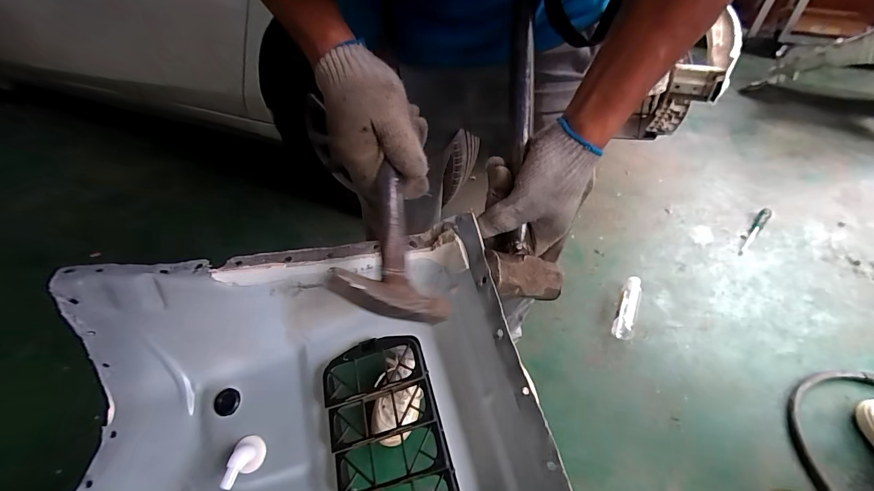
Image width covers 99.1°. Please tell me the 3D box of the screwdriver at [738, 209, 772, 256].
[{"bbox_3d":[1.062,-0.051,1.239,0.032,0.033,0.250,34,53,31],"label":"screwdriver"}]

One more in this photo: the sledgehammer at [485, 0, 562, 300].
[{"bbox_3d":[0.086,-0.104,0.373,0.084,0.069,0.309,2,80,2],"label":"sledgehammer"}]

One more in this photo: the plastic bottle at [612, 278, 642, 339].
[{"bbox_3d":[0.534,0.169,1.041,0.054,0.050,0.222,22,49,22],"label":"plastic bottle"}]

